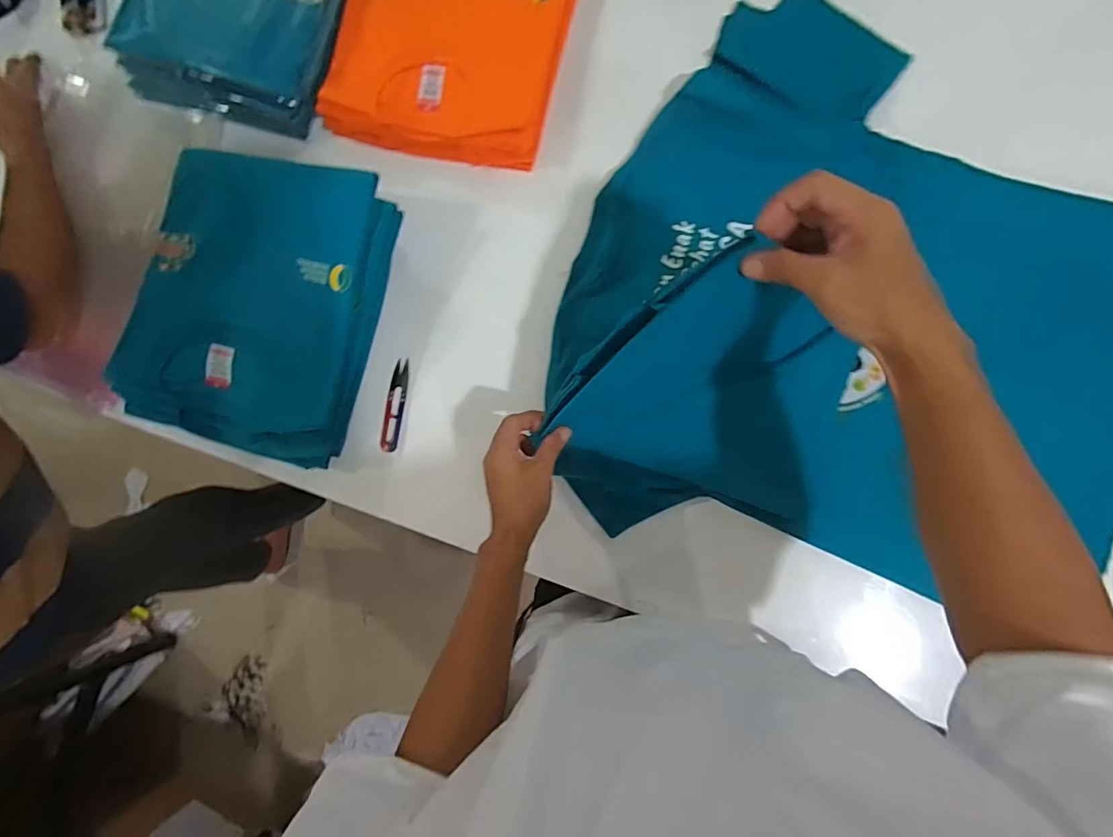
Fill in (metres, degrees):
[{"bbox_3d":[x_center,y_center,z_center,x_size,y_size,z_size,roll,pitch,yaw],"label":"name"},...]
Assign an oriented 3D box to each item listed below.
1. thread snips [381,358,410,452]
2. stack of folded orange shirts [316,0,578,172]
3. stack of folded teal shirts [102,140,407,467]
[{"bbox_3d":[-0.209,-0.017,0.651,0.023,0.006,0.121,8,87,7],"label":"thread snips"},{"bbox_3d":[-0.130,-0.501,0.641,0.281,0.056,0.331,14,88,8],"label":"stack of folded orange shirts"},{"bbox_3d":[-0.372,-0.139,0.634,0.285,0.087,0.347,17,88,8],"label":"stack of folded teal shirts"}]

